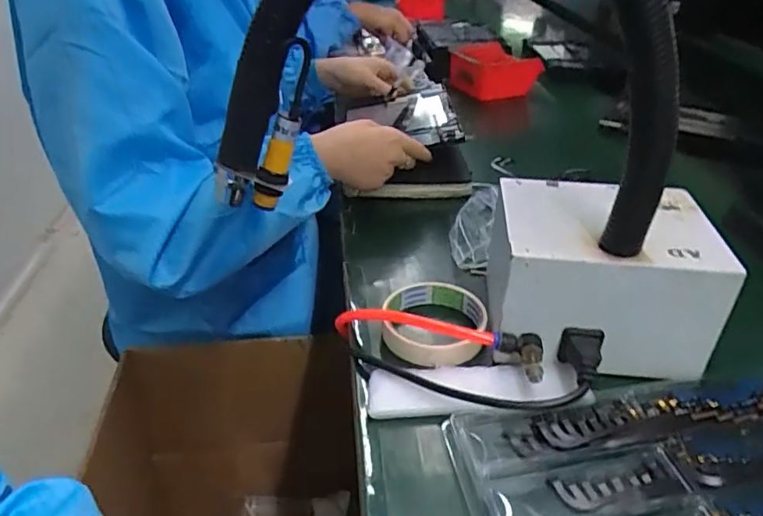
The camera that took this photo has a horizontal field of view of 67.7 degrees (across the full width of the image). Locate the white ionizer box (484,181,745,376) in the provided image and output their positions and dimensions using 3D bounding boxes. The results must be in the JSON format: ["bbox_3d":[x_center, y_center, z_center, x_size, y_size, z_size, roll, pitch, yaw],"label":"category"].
[{"bbox_3d":[0.169,0.009,0.450,0.156,0.095,0.128,3,35,7],"label":"white ionizer box"}]

